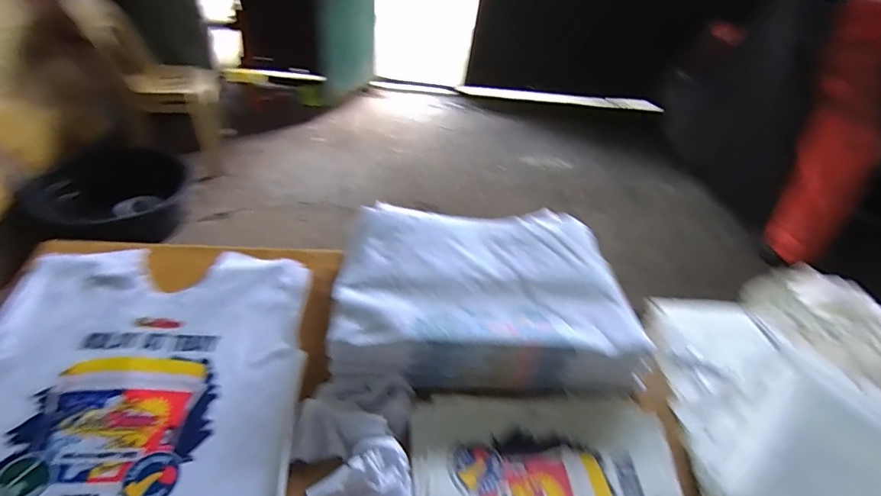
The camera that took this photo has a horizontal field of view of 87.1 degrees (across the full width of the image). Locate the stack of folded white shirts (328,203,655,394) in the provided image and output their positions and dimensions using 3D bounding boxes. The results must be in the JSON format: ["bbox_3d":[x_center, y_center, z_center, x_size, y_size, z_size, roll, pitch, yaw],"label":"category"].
[{"bbox_3d":[0.084,0.072,0.887,0.536,0.099,0.387,2,45,-7],"label":"stack of folded white shirts"}]

